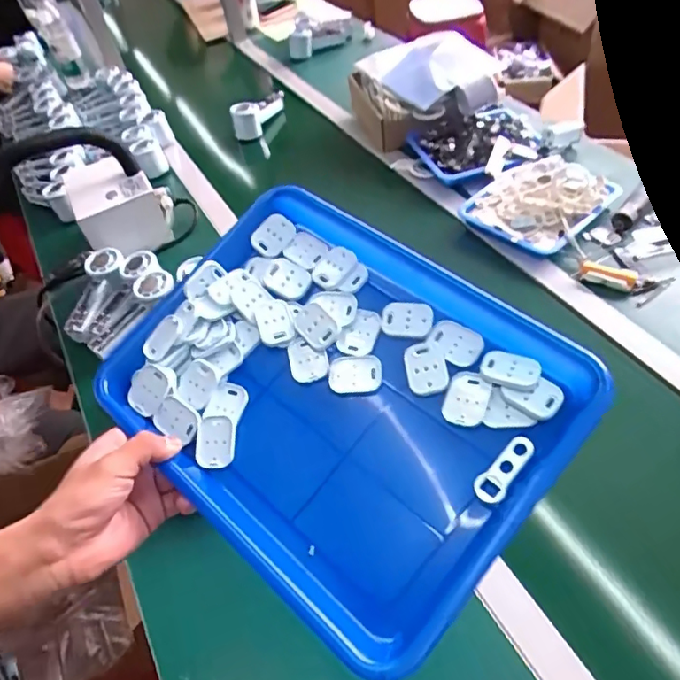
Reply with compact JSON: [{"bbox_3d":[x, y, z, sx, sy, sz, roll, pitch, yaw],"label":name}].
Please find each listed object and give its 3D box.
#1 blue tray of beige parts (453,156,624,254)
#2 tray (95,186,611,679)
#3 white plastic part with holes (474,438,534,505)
[{"bbox_3d":[0.316,-0.220,0.891,0.198,0.054,0.166,-34,53,-23],"label":"blue tray of beige parts"},{"bbox_3d":[-0.011,0.034,0.424,0.327,0.046,0.255,35,79,22],"label":"tray"},{"bbox_3d":[0.110,0.086,0.372,0.049,0.005,0.019,-44,72,-10],"label":"white plastic part with holes"}]

